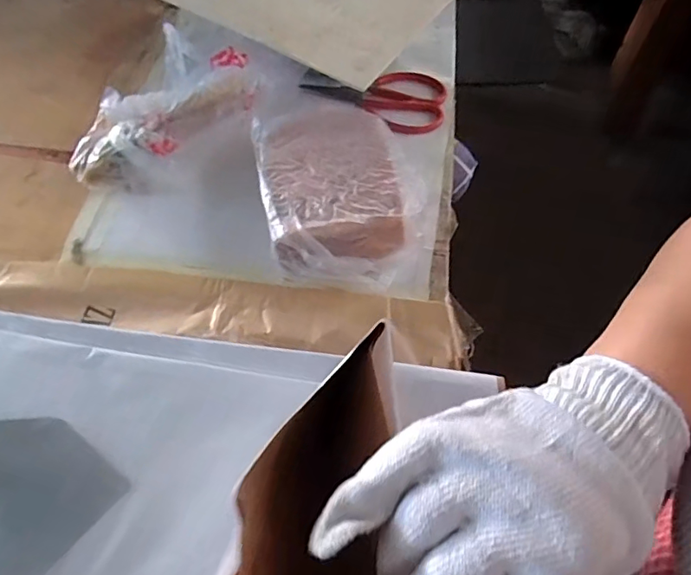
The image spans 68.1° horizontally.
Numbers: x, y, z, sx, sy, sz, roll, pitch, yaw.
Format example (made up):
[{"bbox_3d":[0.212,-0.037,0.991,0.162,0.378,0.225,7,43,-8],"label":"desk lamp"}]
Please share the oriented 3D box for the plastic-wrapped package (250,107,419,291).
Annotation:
[{"bbox_3d":[-0.015,-0.099,0.479,0.126,0.060,0.205,-11,59,-9],"label":"plastic-wrapped package"}]

